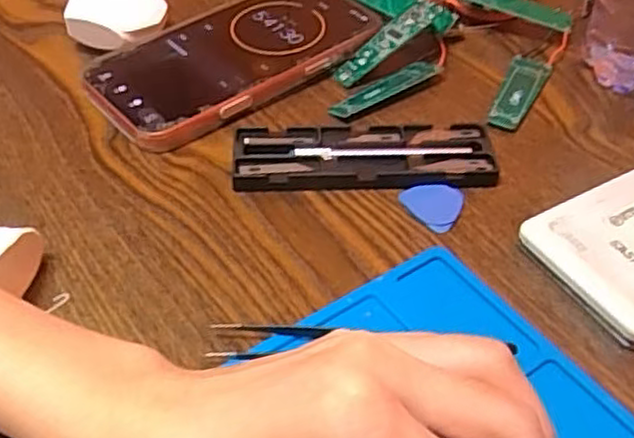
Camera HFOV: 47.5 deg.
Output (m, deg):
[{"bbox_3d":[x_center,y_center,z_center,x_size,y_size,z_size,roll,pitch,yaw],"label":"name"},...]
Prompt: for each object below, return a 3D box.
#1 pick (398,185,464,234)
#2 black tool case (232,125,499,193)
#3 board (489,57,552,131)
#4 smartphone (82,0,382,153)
[{"bbox_3d":[0.056,-0.008,0.337,0.028,0.004,0.028,-25,51,-24],"label":"pick"},{"bbox_3d":[0.023,-0.031,0.355,0.126,0.010,0.040,-1,45,-3],"label":"black tool case"},{"bbox_3d":[0.113,-0.070,0.400,0.021,0.004,0.070,18,47,15],"label":"board"},{"bbox_3d":[-0.046,-0.094,0.410,0.161,0.018,0.084,-30,53,-28],"label":"smartphone"}]

